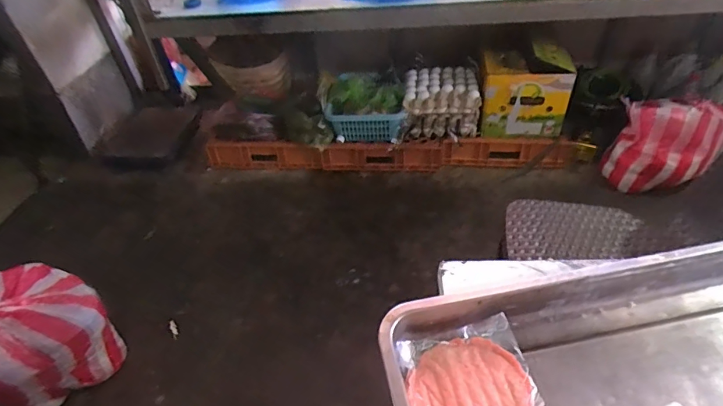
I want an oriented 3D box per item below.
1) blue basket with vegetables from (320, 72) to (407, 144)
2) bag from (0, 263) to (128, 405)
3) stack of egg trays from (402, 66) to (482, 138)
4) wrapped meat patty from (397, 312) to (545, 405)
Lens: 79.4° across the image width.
[{"bbox_3d":[0.001,-0.364,1.665,0.313,0.195,0.185,-5,43,1],"label":"blue basket with vegetables"},{"bbox_3d":[-0.875,0.340,1.102,0.364,0.252,0.380,31,54,33],"label":"bag"},{"bbox_3d":[0.305,-0.394,1.670,0.274,0.182,0.229,1,43,8],"label":"stack of egg trays"},{"bbox_3d":[0.103,0.171,0.407,0.116,0.016,0.115,-9,41,-6],"label":"wrapped meat patty"}]

